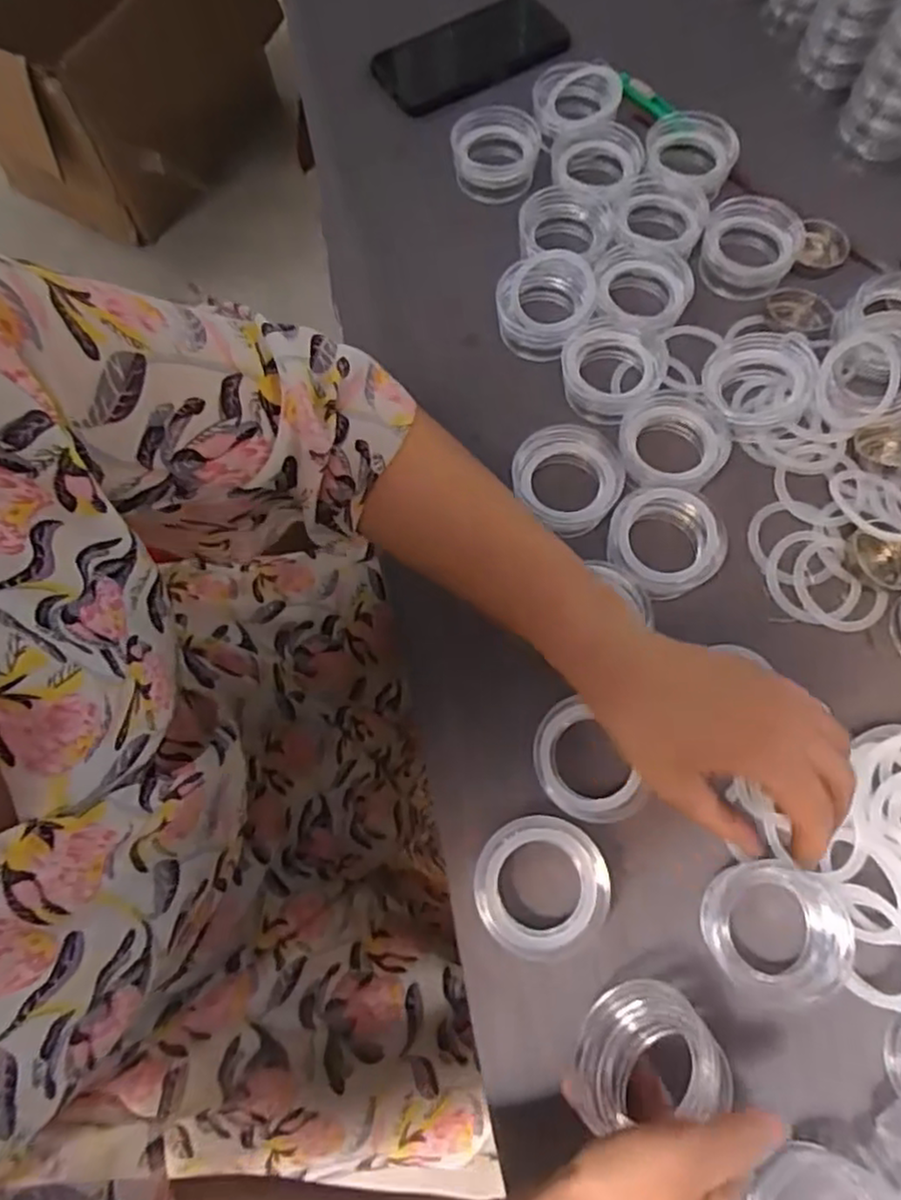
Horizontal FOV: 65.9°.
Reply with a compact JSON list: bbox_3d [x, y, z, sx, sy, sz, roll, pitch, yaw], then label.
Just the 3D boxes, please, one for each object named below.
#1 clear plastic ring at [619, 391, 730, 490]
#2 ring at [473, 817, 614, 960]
[{"bbox_3d":[0.149,-0.103,0.459,0.076,0.028,0.068,-33,73,-10],"label":"clear plastic ring"},{"bbox_3d":[0.048,0.153,0.372,0.068,0.028,0.068,0,71,1],"label":"ring"}]

